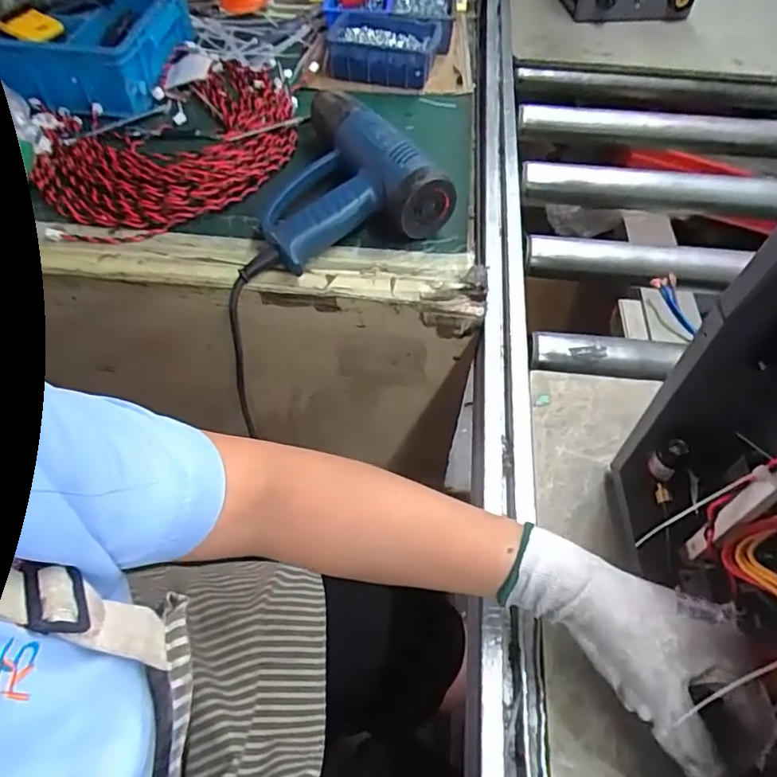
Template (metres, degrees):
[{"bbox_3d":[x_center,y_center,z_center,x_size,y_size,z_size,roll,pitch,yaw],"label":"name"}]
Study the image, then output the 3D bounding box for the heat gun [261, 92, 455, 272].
[{"bbox_3d":[-0.064,-0.236,0.606,0.180,0.068,0.233,-19,55,-16],"label":"heat gun"}]

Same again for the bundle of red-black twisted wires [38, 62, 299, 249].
[{"bbox_3d":[-0.251,-0.300,0.690,0.319,0.023,0.297,-27,57,-19],"label":"bundle of red-black twisted wires"}]

